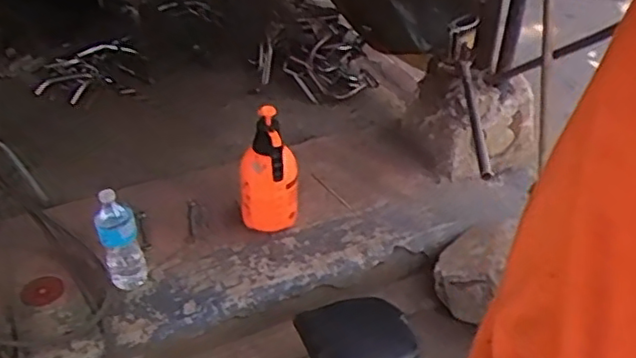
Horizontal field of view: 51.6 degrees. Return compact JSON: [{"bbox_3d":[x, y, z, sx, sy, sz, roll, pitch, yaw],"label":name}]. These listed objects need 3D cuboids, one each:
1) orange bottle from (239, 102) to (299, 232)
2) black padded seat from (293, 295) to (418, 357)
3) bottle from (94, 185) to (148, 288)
[{"bbox_3d":[-0.110,-0.003,1.486,0.130,0.295,0.097,0,39,-1],"label":"orange bottle"},{"bbox_3d":[0.076,0.309,1.268,0.202,0.042,0.195,-14,41,-18],"label":"black padded seat"},{"bbox_3d":[-0.416,0.124,1.381,0.082,0.236,0.068,-16,42,-20],"label":"bottle"}]

